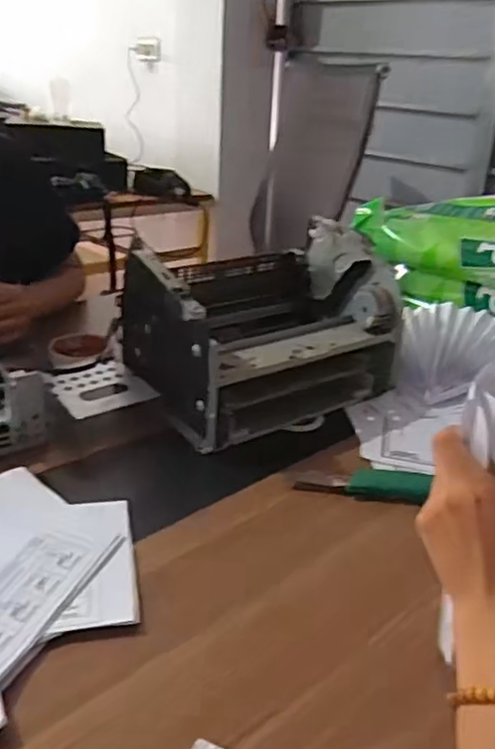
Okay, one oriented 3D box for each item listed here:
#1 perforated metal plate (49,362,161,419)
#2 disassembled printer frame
[{"bbox_3d":[-0.169,0.015,0.729,0.099,0.009,0.096,-14,30,-31],"label":"perforated metal plate"},{"bbox_3d":[0.025,-0.062,0.785,0.325,0.165,0.216,-15,37,-37],"label":"disassembled printer frame"}]

